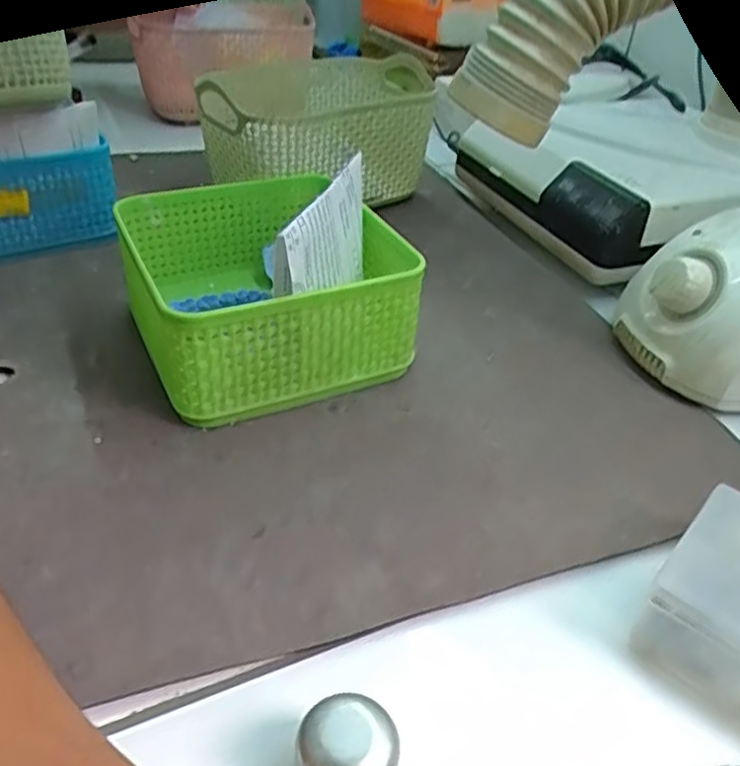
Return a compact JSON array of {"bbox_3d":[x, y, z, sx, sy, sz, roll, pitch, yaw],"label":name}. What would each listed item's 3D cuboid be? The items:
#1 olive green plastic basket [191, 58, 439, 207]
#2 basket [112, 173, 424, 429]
[{"bbox_3d":[-0.029,-0.179,0.522,0.182,0.083,0.096,-25,46,-32],"label":"olive green plastic basket"},{"bbox_3d":[-0.058,-0.050,0.369,0.126,0.064,0.134,-13,41,-22],"label":"basket"}]

